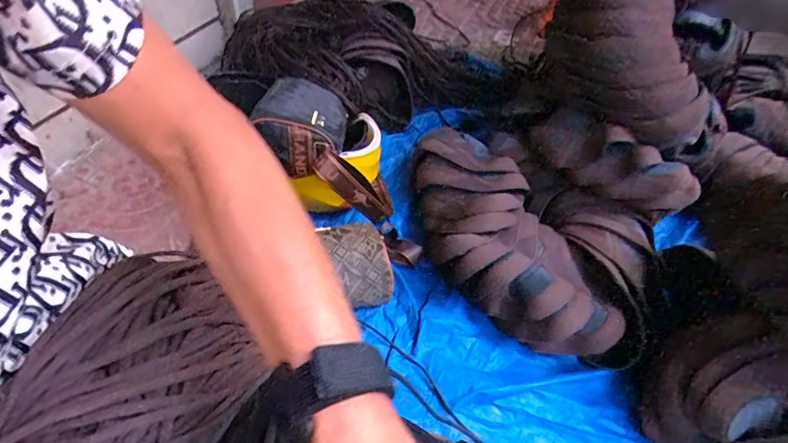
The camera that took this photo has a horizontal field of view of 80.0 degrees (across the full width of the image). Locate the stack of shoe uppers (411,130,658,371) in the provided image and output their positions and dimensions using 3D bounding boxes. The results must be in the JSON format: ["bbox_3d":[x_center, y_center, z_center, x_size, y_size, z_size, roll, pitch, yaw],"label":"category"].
[{"bbox_3d":[0.203,0.029,0.831,0.491,0.164,0.266,30,51,19],"label":"stack of shoe uppers"}]

